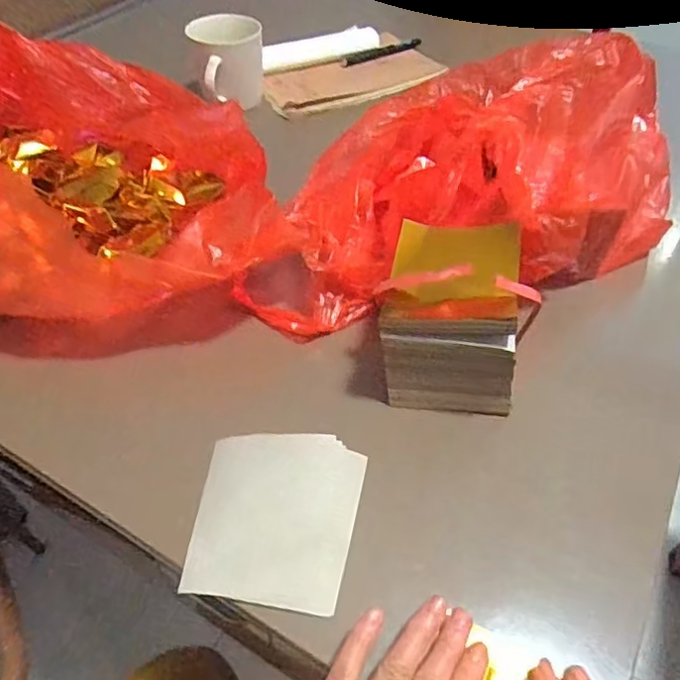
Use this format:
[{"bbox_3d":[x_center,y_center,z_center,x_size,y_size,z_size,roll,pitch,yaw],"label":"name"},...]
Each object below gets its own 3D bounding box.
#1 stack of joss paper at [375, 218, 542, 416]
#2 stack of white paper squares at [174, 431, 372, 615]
[{"bbox_3d":[0.084,-0.019,0.426,0.106,0.102,0.101,9,49,8],"label":"stack of joss paper"},{"bbox_3d":[-0.042,0.113,0.379,0.103,0.009,0.113,7,49,6],"label":"stack of white paper squares"}]

